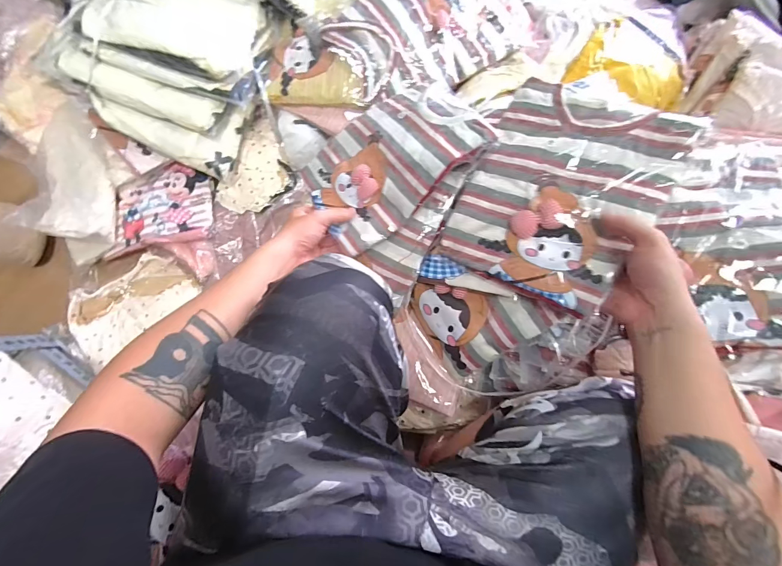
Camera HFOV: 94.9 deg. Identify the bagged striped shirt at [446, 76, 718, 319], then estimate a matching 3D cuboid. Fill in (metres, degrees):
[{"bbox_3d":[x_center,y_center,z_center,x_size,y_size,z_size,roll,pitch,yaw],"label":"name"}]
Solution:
[{"bbox_3d":[0.203,-0.116,0.444,0.215,0.025,0.252,30,94,28],"label":"bagged striped shirt"}]

